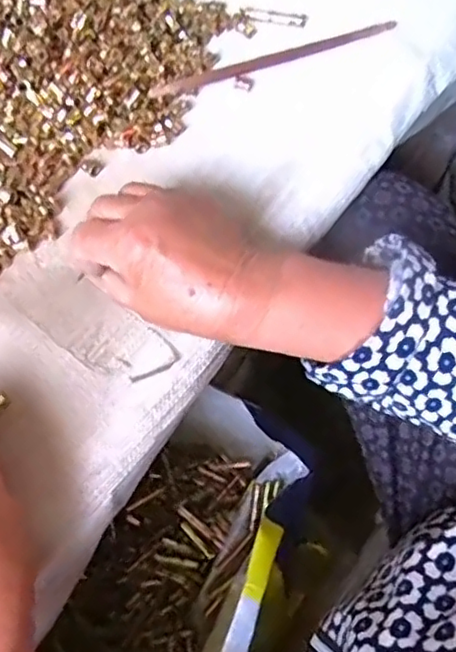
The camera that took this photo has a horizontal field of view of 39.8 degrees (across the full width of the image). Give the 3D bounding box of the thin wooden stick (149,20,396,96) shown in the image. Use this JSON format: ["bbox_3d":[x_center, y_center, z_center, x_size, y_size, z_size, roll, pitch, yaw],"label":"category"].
[{"bbox_3d":[0.032,-0.190,0.450,0.177,0.009,0.015,-16,70,-3],"label":"thin wooden stick"}]

